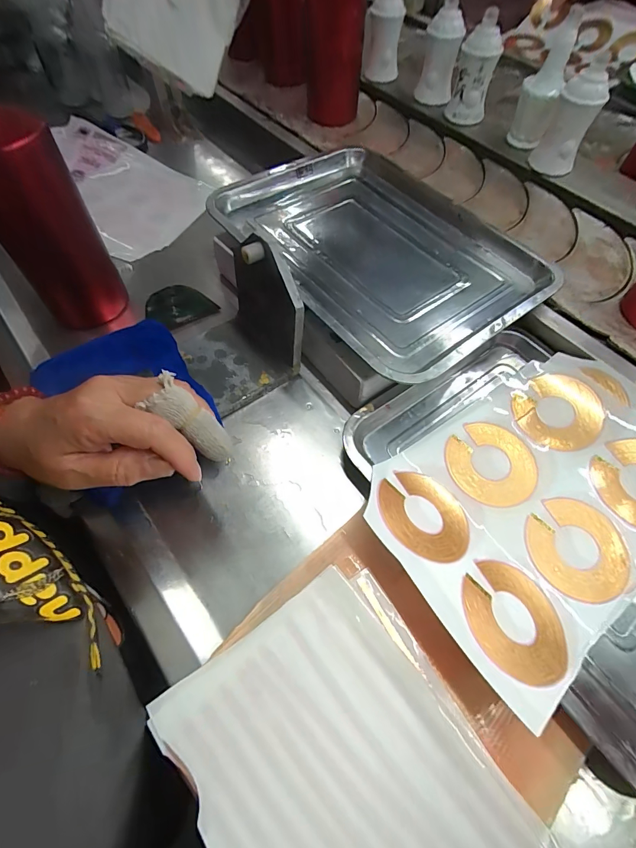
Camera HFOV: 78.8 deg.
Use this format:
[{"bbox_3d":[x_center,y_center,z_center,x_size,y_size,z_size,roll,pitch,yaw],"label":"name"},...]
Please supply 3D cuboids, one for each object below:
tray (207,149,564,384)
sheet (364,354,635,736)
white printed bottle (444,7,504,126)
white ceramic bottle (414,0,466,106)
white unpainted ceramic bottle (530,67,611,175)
[{"bbox_3d":[0.062,-0.202,0.438,0.275,0.038,0.332,-31,63,-22],"label":"tray"},{"bbox_3d":[0.197,0.057,0.330,0.294,0.047,0.196,-32,67,-16],"label":"sheet"},{"bbox_3d":[0.228,-0.508,0.567,0.060,0.119,0.057,12,63,6],"label":"white printed bottle"},{"bbox_3d":[0.189,-0.567,0.596,0.056,0.122,0.049,7,62,4],"label":"white ceramic bottle"},{"bbox_3d":[0.333,-0.396,0.516,0.052,0.116,0.047,19,64,10],"label":"white unpainted ceramic bottle"}]

